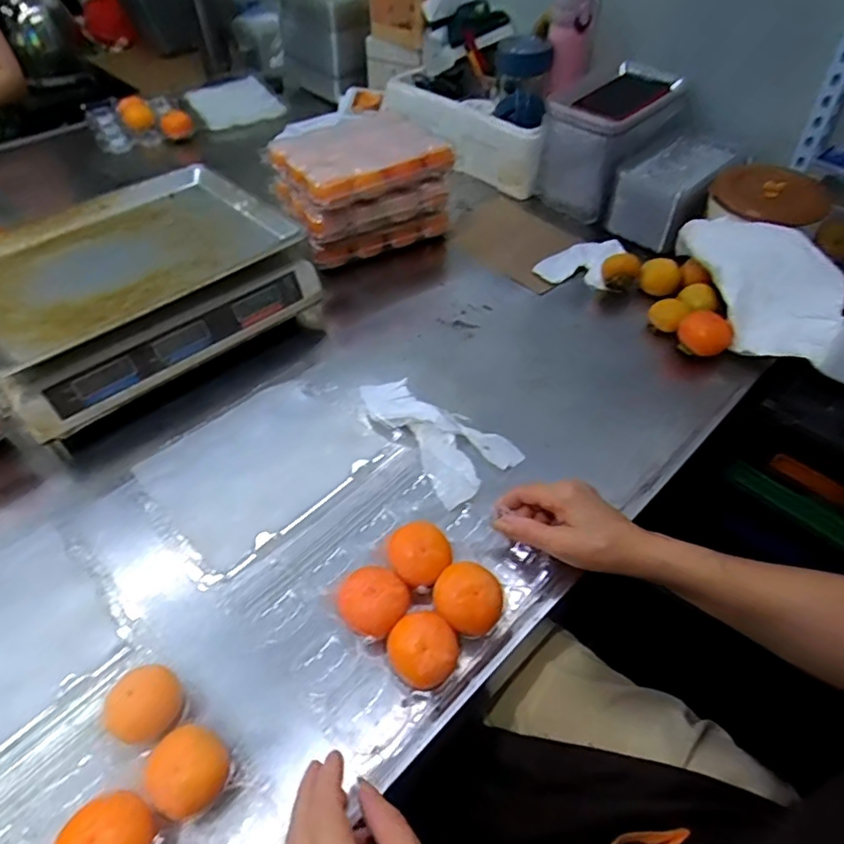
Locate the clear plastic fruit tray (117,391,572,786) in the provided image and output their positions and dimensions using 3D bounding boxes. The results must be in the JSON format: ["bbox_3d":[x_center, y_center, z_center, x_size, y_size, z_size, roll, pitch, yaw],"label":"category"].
[{"bbox_3d":[-0.080,0.087,0.483,0.211,0.048,0.347,-38,59,-26],"label":"clear plastic fruit tray"}]

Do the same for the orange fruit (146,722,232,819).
[{"bbox_3d":[-0.148,0.228,0.361,0.047,0.044,0.046,0,49,0],"label":"orange fruit"}]

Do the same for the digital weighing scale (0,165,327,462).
[{"bbox_3d":[-0.337,-0.161,0.663,0.349,0.108,0.288,-35,58,-26],"label":"digital weighing scale"}]

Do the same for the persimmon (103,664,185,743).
[{"bbox_3d":[-0.189,0.196,0.385,0.050,0.034,0.045,23,53,19],"label":"persimmon"}]

